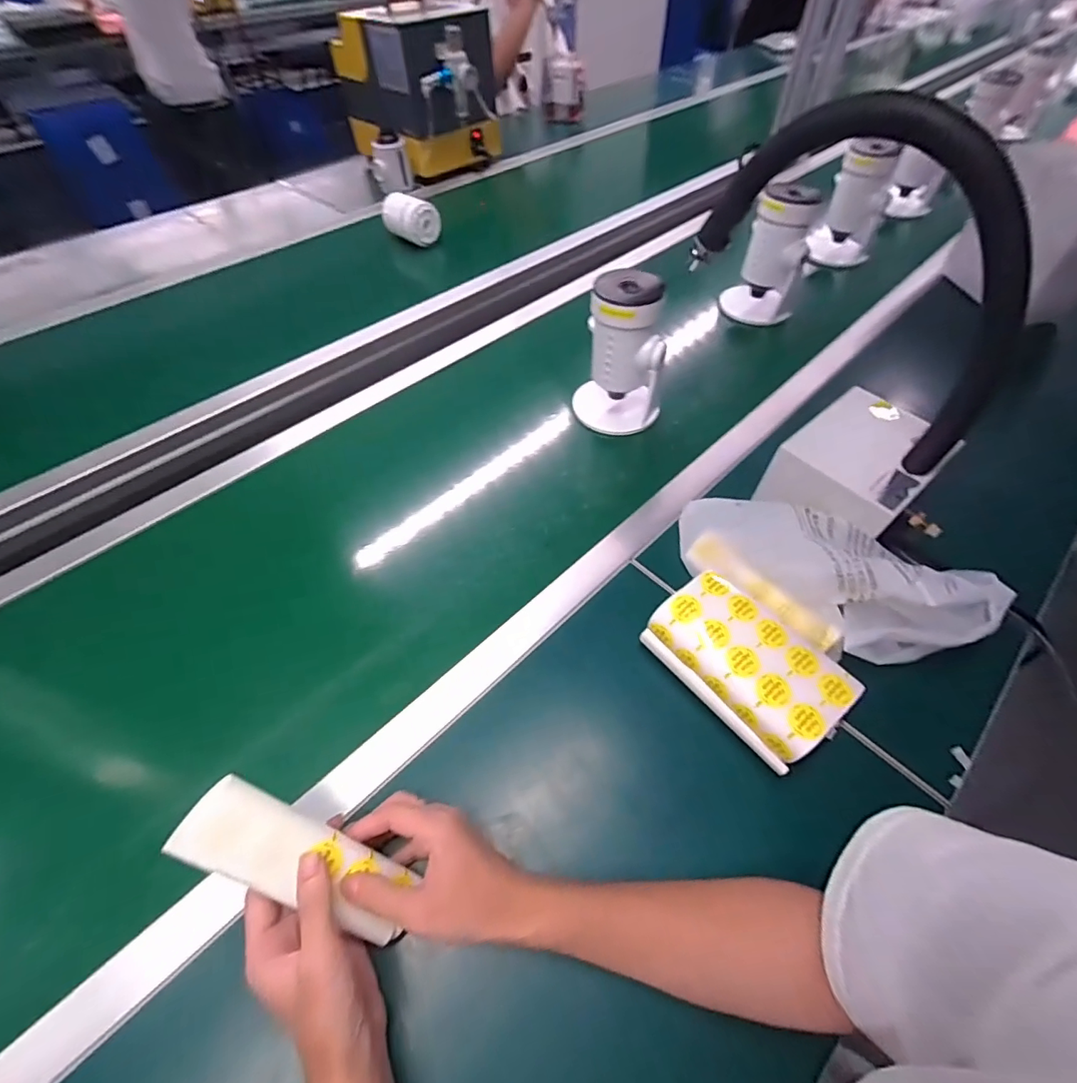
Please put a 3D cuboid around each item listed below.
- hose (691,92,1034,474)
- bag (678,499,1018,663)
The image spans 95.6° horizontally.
[{"bbox_3d":[0.279,-0.231,0.444,0.311,0.247,0.033,38,62,24],"label":"hose"},{"bbox_3d":[0.282,0.030,0.486,0.284,0.081,0.124,28,59,18],"label":"bag"}]

